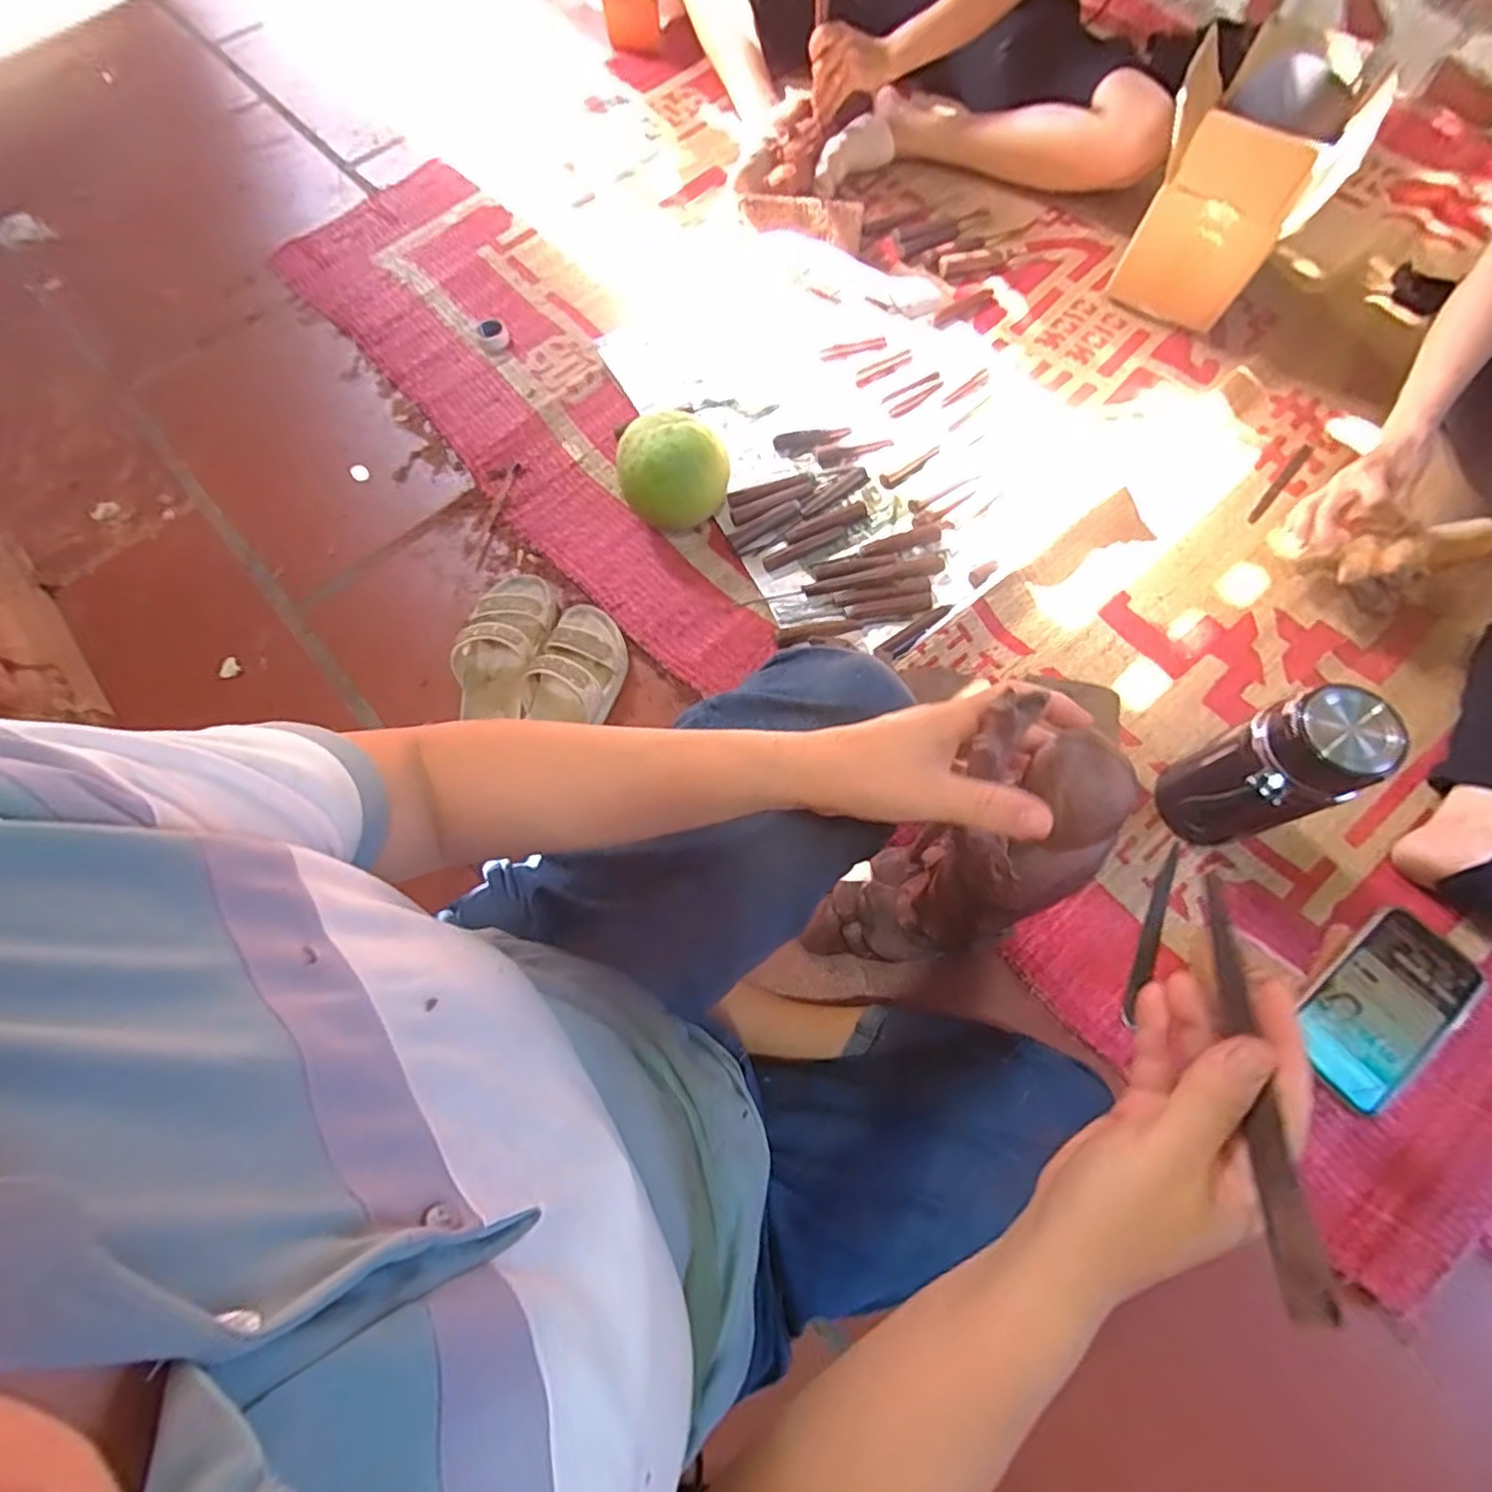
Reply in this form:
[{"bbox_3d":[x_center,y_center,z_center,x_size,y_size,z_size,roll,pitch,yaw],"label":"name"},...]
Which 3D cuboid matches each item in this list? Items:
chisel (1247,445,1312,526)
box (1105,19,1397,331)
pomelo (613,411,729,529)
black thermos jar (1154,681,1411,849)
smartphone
[{"bbox_3d":[0.693,-0.340,0.879,0.015,0.007,0.158,41,75,14],"label":"chisel"},{"bbox_3d":[0.651,-0.752,0.901,0.218,0.217,0.251,29,72,11],"label":"box"},{"bbox_3d":[-0.089,-0.332,0.840,0.127,0.127,0.106,-10,70,-3],"label":"pomelo"},{"bbox_3d":[0.470,0.030,0.625,0.085,0.223,0.093,0,69,1],"label":"black thermos jar"},{"bbox_3d":[0.466,0.190,0.493,0.147,0.011,0.077,-39,74,-13],"label":"smartphone"}]

